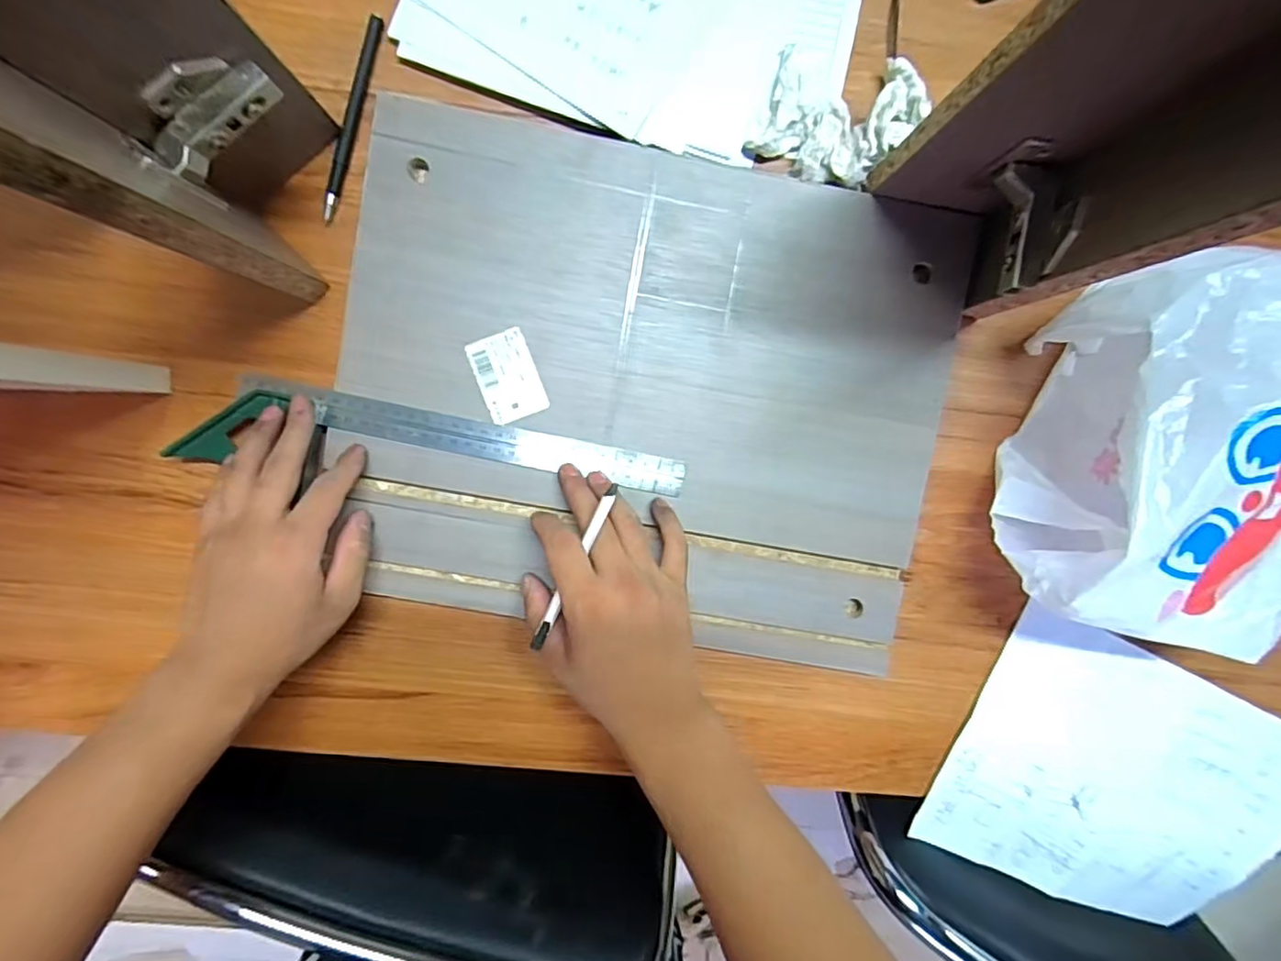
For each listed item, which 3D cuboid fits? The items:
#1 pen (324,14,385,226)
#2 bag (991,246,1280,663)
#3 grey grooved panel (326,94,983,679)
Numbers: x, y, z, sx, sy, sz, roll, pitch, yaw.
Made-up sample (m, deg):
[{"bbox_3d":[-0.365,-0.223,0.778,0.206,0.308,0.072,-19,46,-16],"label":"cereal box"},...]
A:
[{"bbox_3d":[-0.196,-0.244,0.413,0.010,0.005,0.137,16,95,-3],"label":"pen"},{"bbox_3d":[0.365,-0.010,0.382,0.211,0.144,0.229,11,95,-3],"label":"bag"},{"bbox_3d":[0.005,-0.056,0.423,0.406,0.017,0.327,10,95,-3],"label":"grey grooved panel"}]

